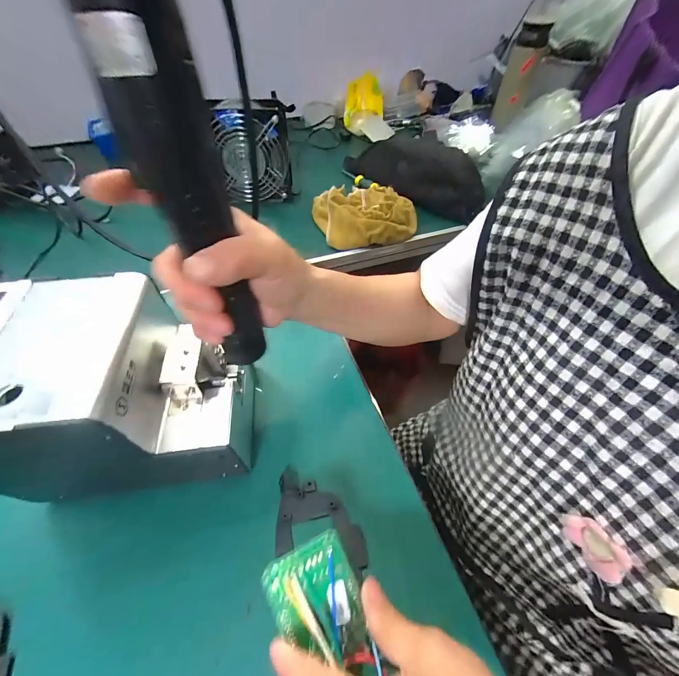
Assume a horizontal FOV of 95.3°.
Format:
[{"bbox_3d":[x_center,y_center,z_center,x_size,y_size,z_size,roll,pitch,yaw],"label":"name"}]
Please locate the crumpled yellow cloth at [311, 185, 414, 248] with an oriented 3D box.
[{"bbox_3d":[0.043,-0.208,0.522,0.164,0.058,0.118,-4,52,-5],"label":"crumpled yellow cloth"}]

